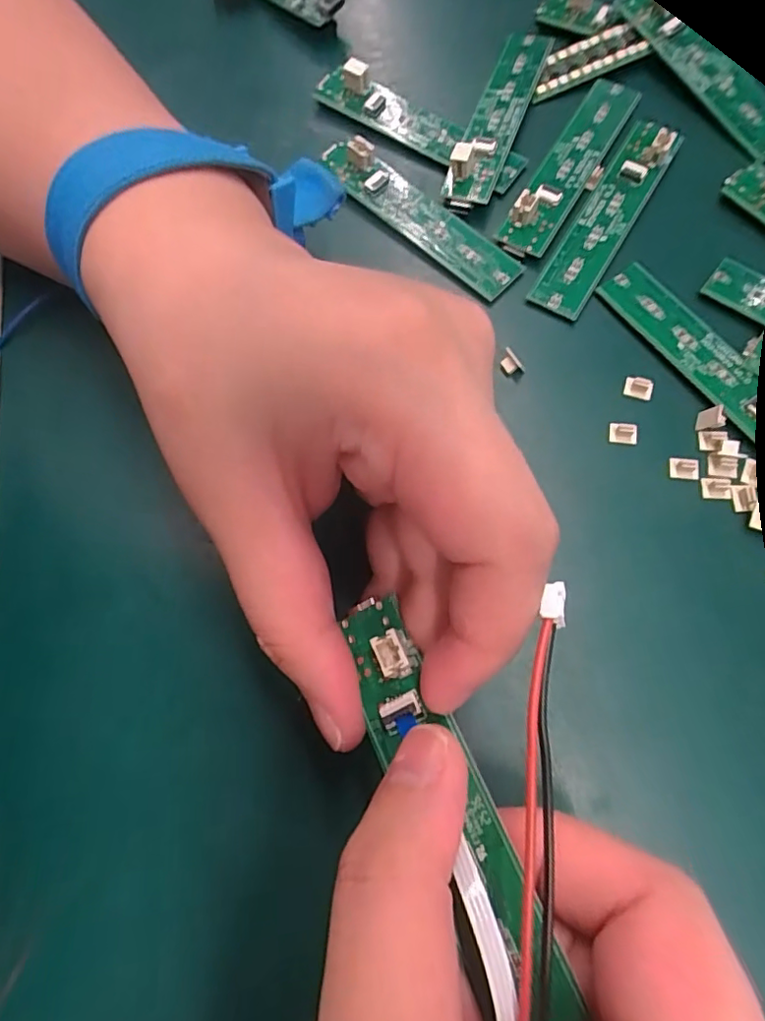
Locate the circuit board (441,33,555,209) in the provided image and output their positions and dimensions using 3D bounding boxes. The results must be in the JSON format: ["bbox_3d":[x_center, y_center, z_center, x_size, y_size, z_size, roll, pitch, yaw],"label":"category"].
[{"bbox_3d":[0.041,-0.139,0.200,0.016,0.011,0.078,21,74,8],"label":"circuit board"}]

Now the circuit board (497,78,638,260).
[{"bbox_3d":[0.065,-0.120,0.194,0.017,0.008,0.079,30,75,10],"label":"circuit board"}]

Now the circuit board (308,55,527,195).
[{"bbox_3d":[0.011,-0.138,0.201,0.082,0.010,0.017,35,76,11],"label":"circuit board"}]

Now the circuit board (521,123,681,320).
[{"bbox_3d":[0.074,-0.098,0.186,0.018,0.011,0.079,30,75,10],"label":"circuit board"}]

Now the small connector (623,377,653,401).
[{"bbox_3d":[0.078,-0.037,0.172,0.008,0.005,0.005,21,74,8],"label":"small connector"}]

